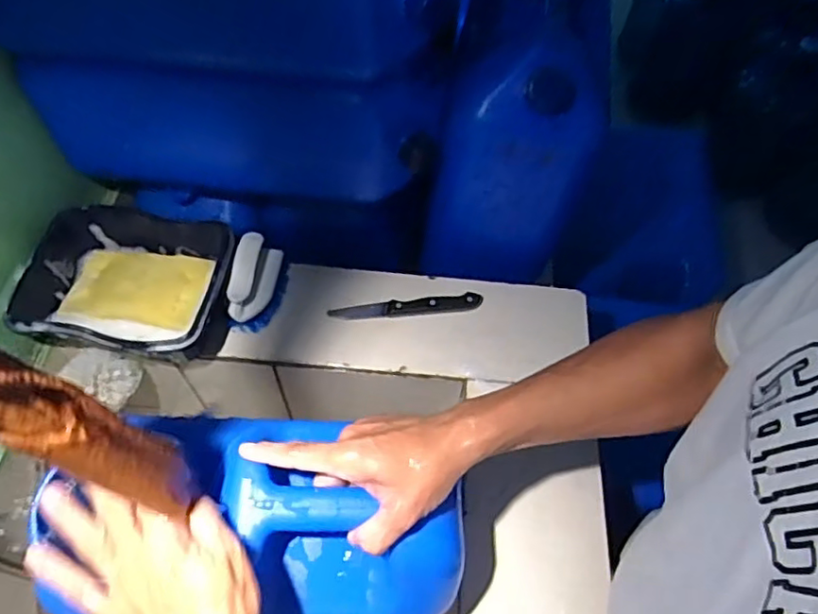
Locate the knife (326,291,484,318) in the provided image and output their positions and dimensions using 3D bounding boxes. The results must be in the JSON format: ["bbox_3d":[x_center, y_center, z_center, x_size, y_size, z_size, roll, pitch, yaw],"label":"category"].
[{"bbox_3d":[-0.002,0.001,0.715,0.178,0.009,0.023,-6,58,-6],"label":"knife"}]

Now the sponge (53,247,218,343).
[{"bbox_3d":[-0.305,-0.017,0.681,0.141,0.021,0.108,8,58,3],"label":"sponge"}]

